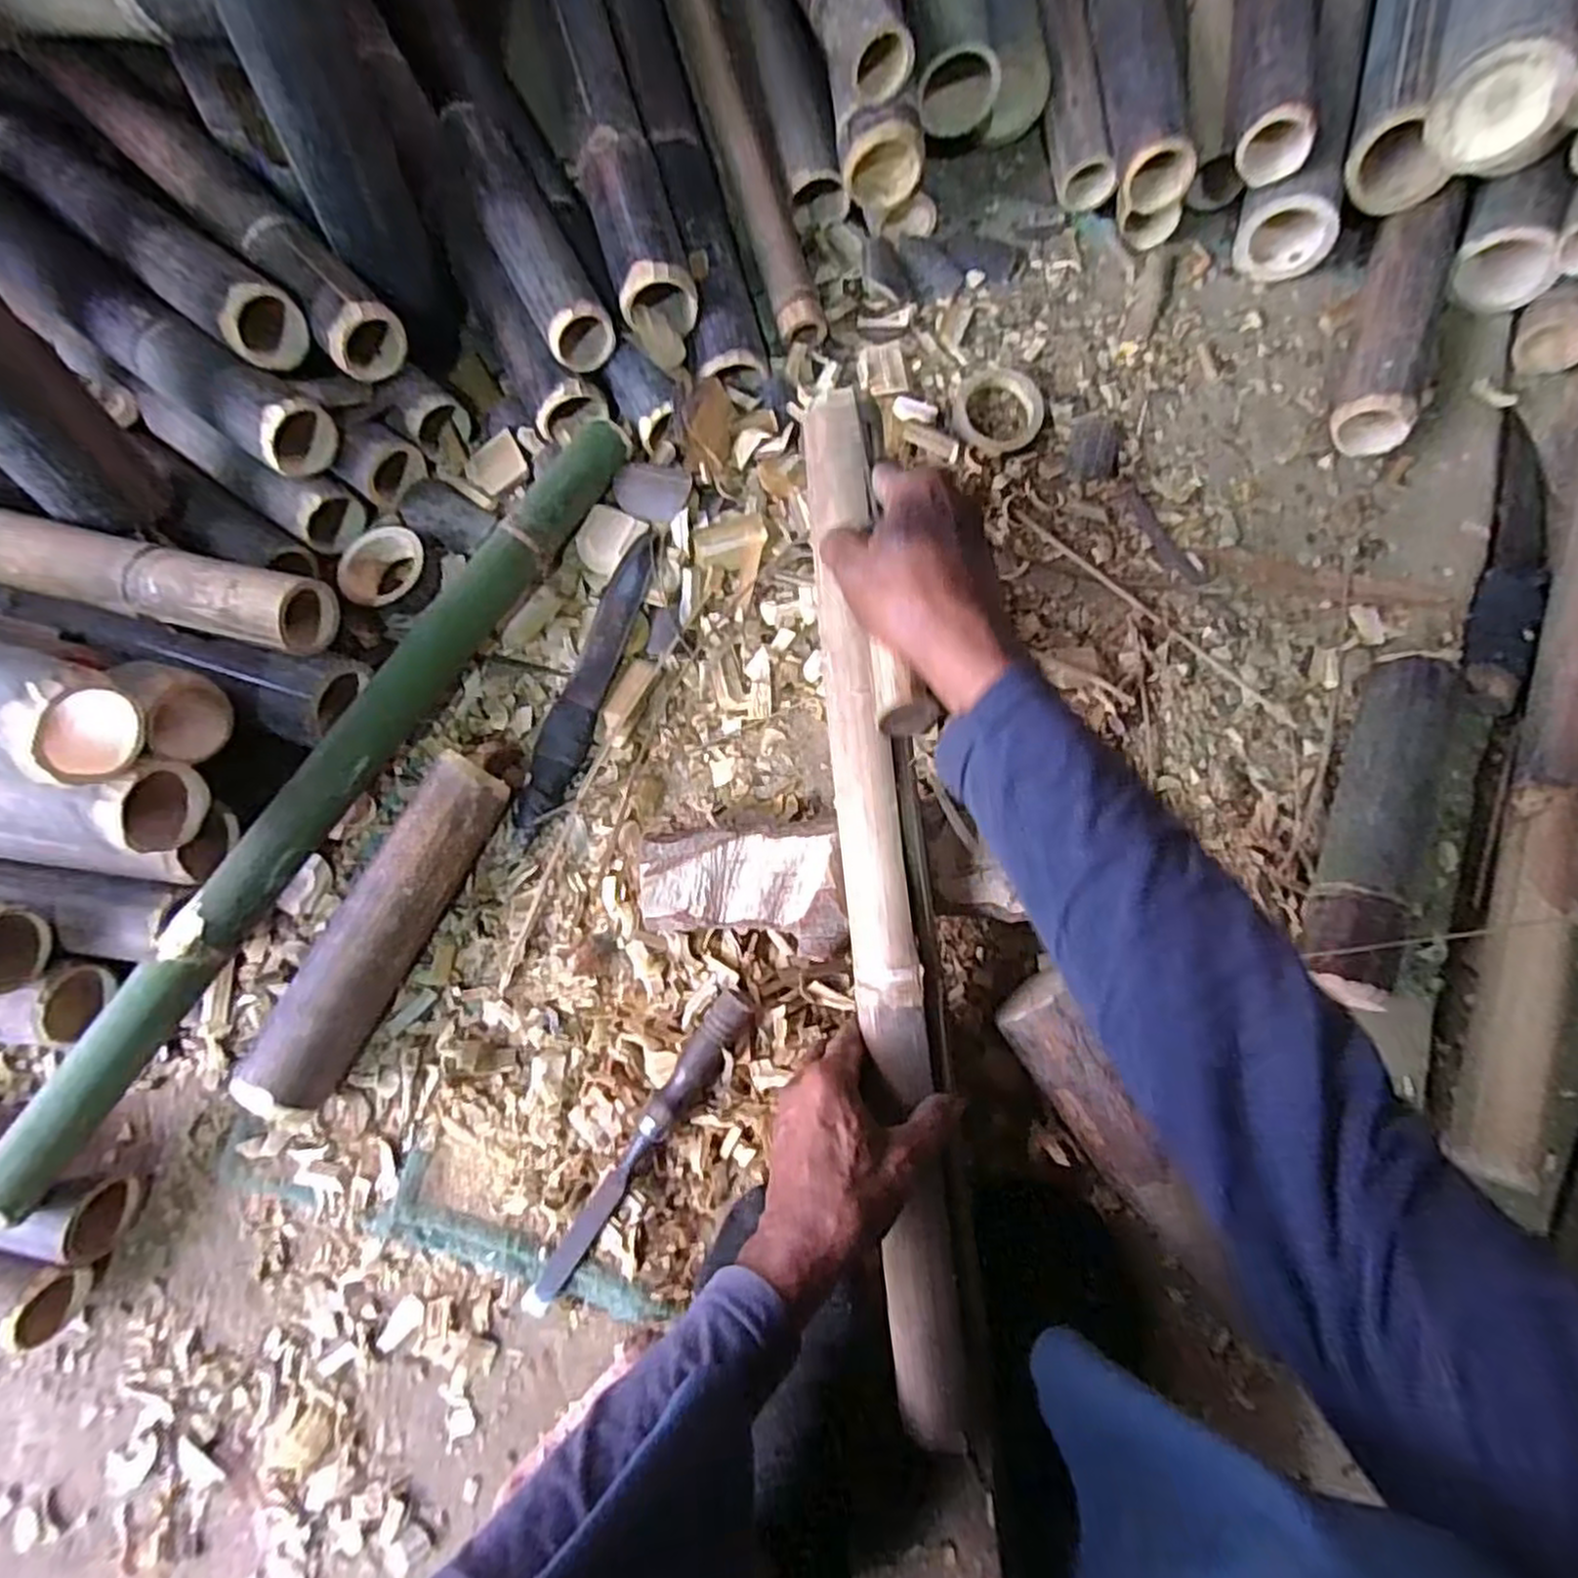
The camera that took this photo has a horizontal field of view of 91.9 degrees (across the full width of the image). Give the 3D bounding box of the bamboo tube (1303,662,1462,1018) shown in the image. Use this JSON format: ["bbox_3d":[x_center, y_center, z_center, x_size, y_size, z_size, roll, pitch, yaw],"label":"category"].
[{"bbox_3d":[0.431,0.031,0.549,0.075,0.060,0.259,21,79,6],"label":"bamboo tube"}]

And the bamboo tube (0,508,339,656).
[{"bbox_3d":[-0.620,-0.187,0.559,0.575,0.054,0.059,13,78,4],"label":"bamboo tube"}]

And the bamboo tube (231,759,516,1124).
[{"bbox_3d":[-0.290,0.101,0.549,0.055,0.060,0.264,28,79,7],"label":"bamboo tube"}]

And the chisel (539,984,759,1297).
[{"bbox_3d":[-0.099,0.242,0.519,0.027,0.027,0.232,33,80,8],"label":"chisel"}]

